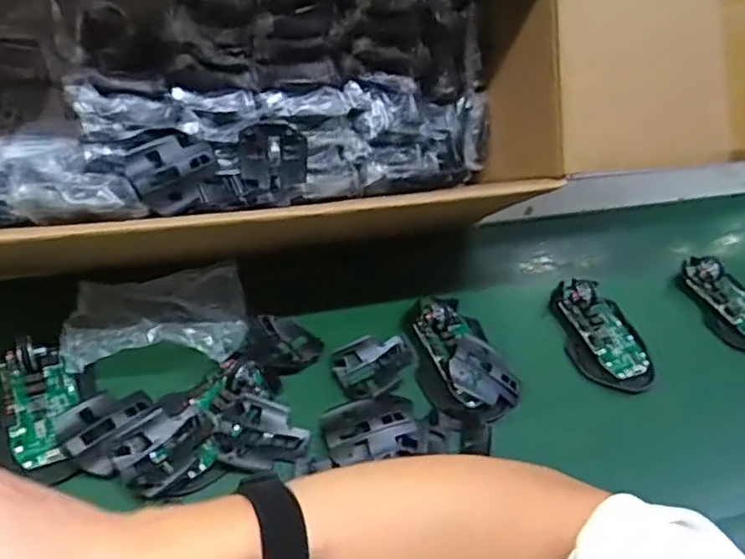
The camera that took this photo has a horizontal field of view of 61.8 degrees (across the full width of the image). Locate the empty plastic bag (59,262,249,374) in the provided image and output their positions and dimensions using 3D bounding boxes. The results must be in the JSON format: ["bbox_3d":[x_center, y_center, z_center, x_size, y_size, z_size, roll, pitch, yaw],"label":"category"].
[{"bbox_3d":[-0.168,0.029,0.482,0.131,0.038,0.086,0,46,-4],"label":"empty plastic bag"}]

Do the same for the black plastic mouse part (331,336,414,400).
[{"bbox_3d":[0.001,0.070,0.509,0.065,0.016,0.051,-21,51,-23],"label":"black plastic mouse part"}]

